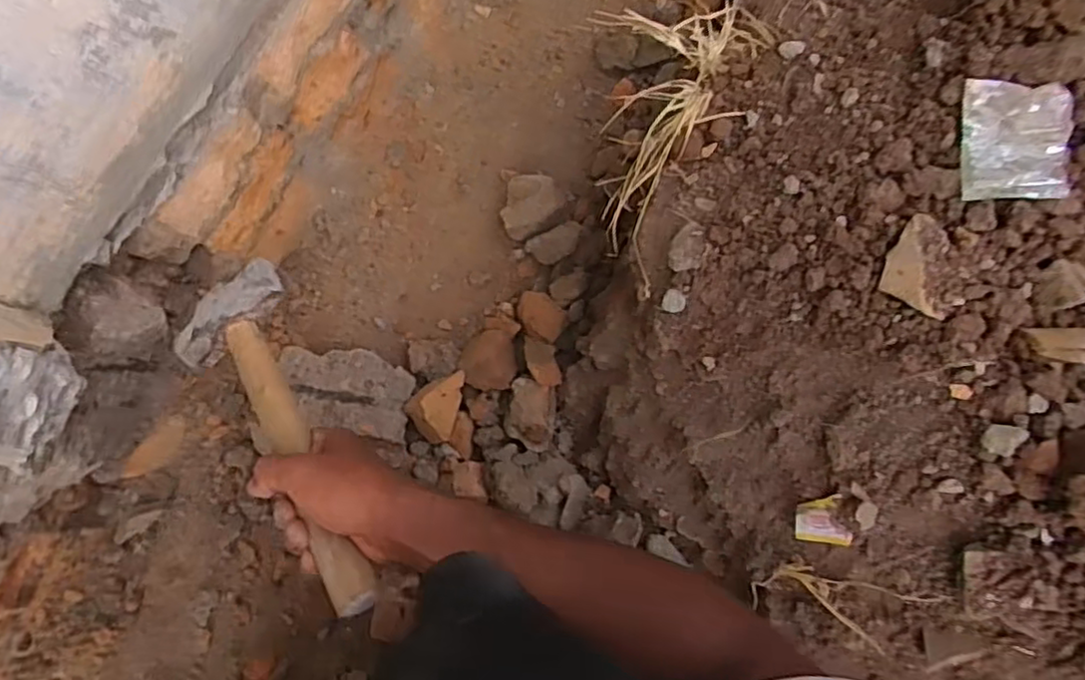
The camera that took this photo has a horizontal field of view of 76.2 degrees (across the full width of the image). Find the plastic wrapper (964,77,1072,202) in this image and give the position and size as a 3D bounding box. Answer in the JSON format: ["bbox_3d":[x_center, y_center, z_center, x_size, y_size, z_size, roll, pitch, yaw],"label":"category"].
[{"bbox_3d":[0.292,-0.123,0.425,0.060,0.006,0.080,6,76,15],"label":"plastic wrapper"}]

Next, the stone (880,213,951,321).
[{"bbox_3d":[0.230,-0.045,0.425,0.032,0.014,0.061,3,84,-1],"label":"stone"}]

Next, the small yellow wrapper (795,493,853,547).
[{"bbox_3d":[0.187,0.120,0.461,0.035,0.005,0.038,6,113,31],"label":"small yellow wrapper"}]

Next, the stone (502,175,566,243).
[{"bbox_3d":[-0.008,-0.133,0.708,0.064,0.041,0.071,12,84,0],"label":"stone"}]

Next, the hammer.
[{"bbox_3d":[-0.193,0.072,0.507,0.099,0.041,0.279,-32,65,-4],"label":"hammer"}]

